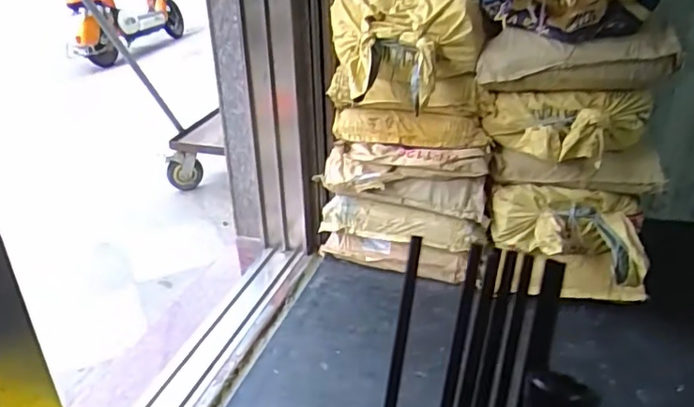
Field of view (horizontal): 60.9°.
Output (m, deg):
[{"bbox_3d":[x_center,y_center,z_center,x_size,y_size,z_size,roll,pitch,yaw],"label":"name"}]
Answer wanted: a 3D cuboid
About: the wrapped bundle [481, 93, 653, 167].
[{"bbox_3d":[0.534,-0.183,1.433,0.392,0.152,0.193,4,29,10],"label":"wrapped bundle"}]

